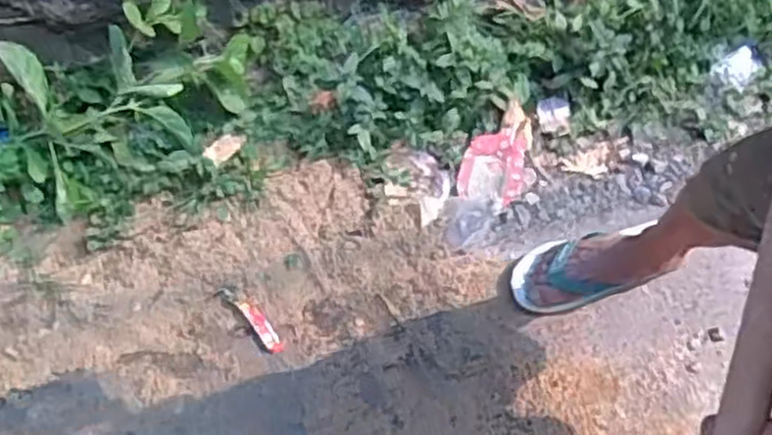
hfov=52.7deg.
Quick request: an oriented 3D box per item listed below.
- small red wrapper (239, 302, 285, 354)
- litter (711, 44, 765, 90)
[{"bbox_3d":[-0.192,0.169,1.208,0.025,0.005,0.103,-33,65,-15],"label":"small red wrapper"},{"bbox_3d":[0.641,-0.273,1.421,0.091,0.018,0.063,-40,89,-5],"label":"litter"}]

